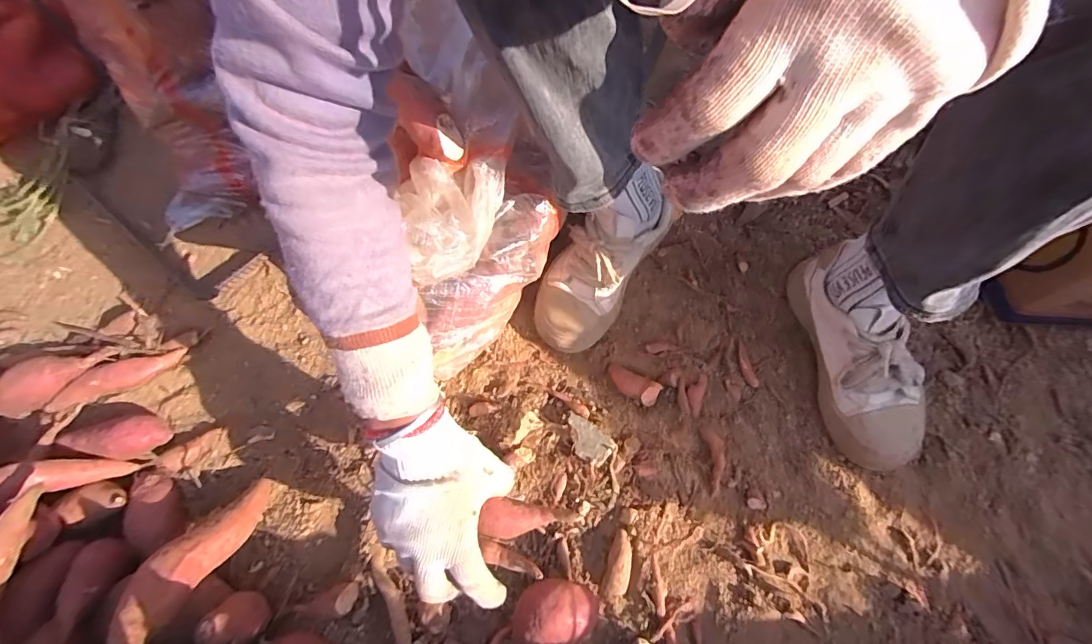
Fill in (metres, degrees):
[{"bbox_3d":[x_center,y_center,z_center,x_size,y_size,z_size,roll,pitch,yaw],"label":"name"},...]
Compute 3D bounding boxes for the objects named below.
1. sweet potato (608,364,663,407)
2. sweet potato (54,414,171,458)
[{"bbox_3d":[0.096,0.068,0.532,0.060,0.017,0.030,27,73,12],"label":"sweet potato"},{"bbox_3d":[-0.461,0.123,0.520,0.093,0.043,0.048,2,66,6],"label":"sweet potato"}]

